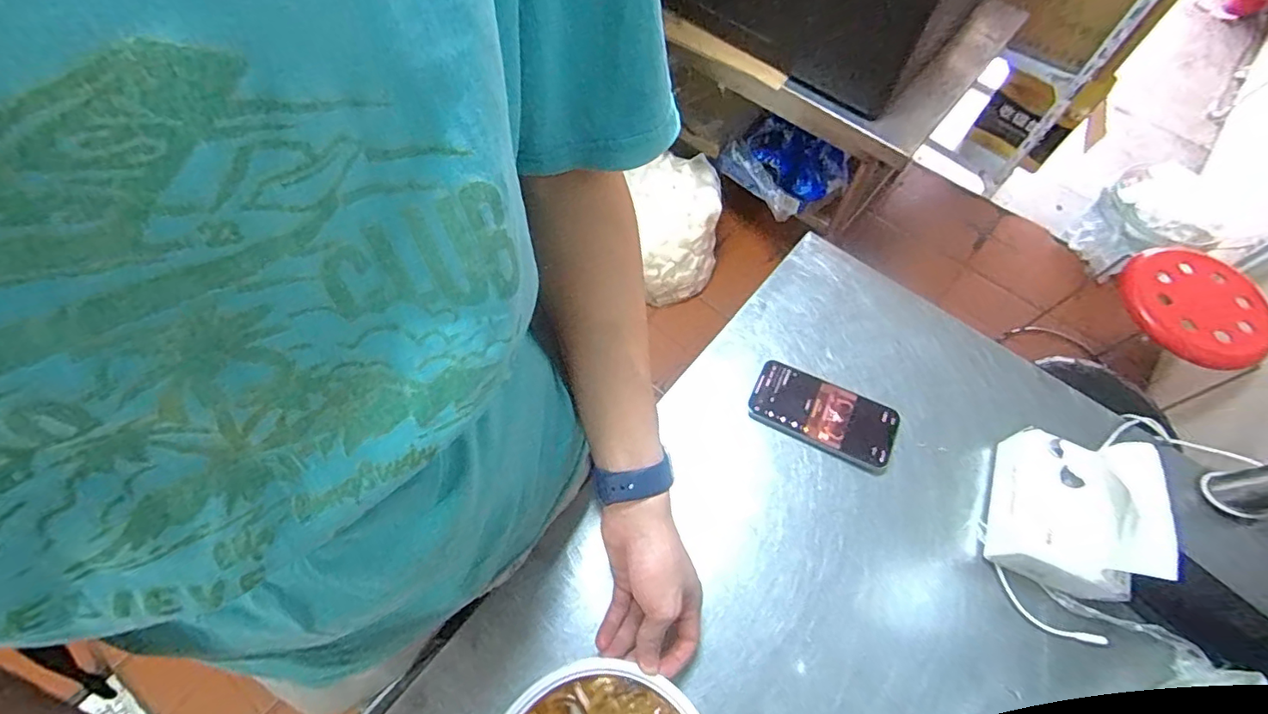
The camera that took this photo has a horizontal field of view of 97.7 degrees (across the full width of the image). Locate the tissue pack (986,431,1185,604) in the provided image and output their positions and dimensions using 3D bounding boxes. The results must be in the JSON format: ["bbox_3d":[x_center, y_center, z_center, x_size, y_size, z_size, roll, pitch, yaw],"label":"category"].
[{"bbox_3d":[0.380,0.133,0.486,0.088,0.106,0.126,15,65,5],"label":"tissue pack"}]

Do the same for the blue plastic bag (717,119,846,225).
[{"bbox_3d":[0.384,-0.496,1.442,0.148,0.174,0.300,-36,70,-18],"label":"blue plastic bag"}]

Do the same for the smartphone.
[{"bbox_3d":[0.189,0.058,0.557,0.142,0.012,0.070,25,65,14],"label":"smartphone"}]

